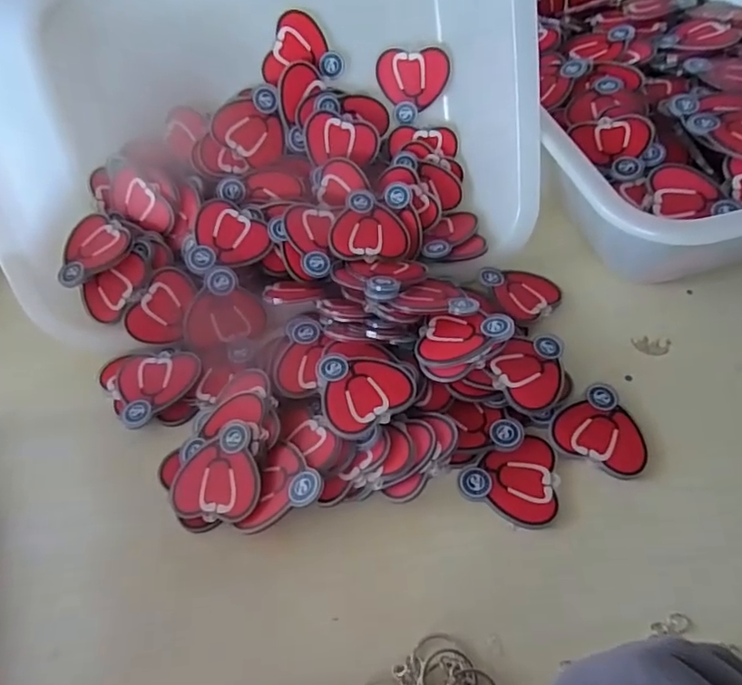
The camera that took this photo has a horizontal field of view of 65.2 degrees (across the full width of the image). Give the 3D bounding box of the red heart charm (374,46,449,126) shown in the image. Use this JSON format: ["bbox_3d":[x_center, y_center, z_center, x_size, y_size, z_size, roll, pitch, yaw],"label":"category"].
[{"bbox_3d":[0.030,-0.181,0.409,0.049,0.048,0.004,-3,28,1],"label":"red heart charm"}]

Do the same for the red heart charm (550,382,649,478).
[{"bbox_3d":[0.129,0.046,0.322,0.050,0.004,0.049,19,57,18],"label":"red heart charm"}]

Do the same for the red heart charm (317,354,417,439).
[{"bbox_3d":[-0.002,0.027,0.323,0.051,0.005,0.050,-8,55,-4],"label":"red heart charm"}]

